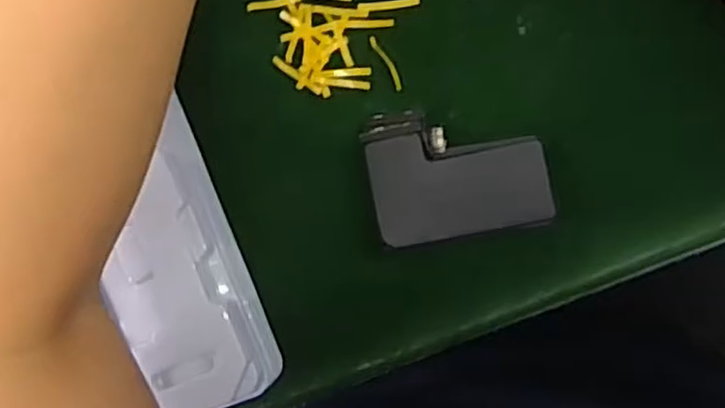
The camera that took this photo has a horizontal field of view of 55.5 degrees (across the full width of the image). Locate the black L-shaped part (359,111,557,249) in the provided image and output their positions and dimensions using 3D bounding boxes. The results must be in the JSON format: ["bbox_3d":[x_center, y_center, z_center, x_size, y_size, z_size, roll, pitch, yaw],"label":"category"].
[{"bbox_3d":[0.044,-0.016,0.324,0.079,0.018,0.062,-11,88,8],"label":"black L-shaped part"}]

